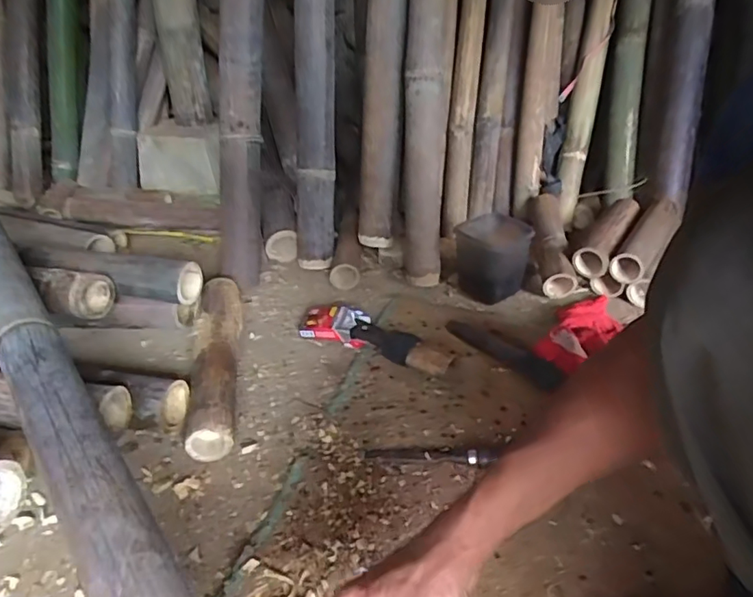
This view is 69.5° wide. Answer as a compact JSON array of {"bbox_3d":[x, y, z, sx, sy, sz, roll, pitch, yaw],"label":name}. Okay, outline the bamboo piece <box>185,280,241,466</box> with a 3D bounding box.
[{"bbox_3d":[-0.233,0.082,0.801,0.065,0.071,0.352,-6,33,-7],"label":"bamboo piece"}]

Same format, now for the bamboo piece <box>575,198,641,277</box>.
[{"bbox_3d":[0.439,-0.120,1.026,0.050,0.052,0.271,19,37,29],"label":"bamboo piece"}]

